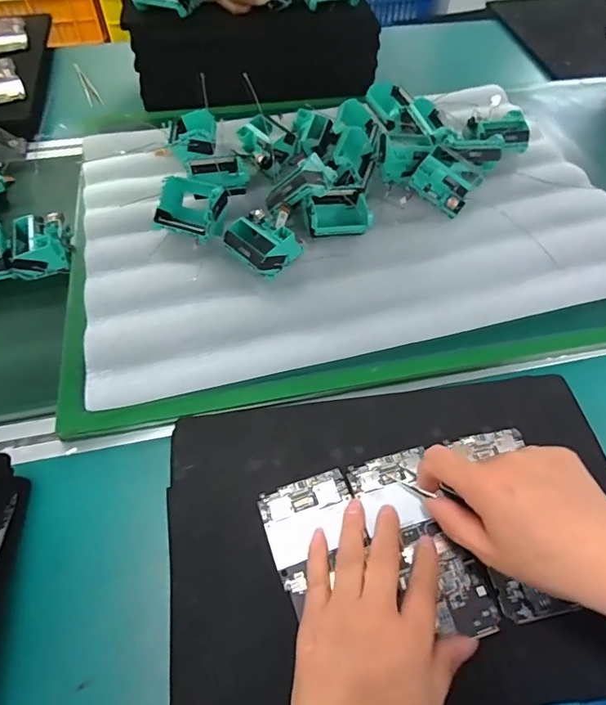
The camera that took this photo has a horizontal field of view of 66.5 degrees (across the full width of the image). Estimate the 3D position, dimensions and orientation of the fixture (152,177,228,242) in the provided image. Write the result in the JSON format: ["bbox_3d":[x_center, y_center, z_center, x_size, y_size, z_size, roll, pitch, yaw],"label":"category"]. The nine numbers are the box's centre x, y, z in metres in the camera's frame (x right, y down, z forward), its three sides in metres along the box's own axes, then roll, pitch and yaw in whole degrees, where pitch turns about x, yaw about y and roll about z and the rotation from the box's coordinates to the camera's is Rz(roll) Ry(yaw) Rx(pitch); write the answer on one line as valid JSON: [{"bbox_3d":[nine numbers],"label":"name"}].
[{"bbox_3d":[-0.119,-0.156,0.499,0.072,0.045,0.066,22,57,14],"label":"fixture"}]

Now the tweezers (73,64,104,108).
[{"bbox_3d":[-0.344,-0.424,0.733,0.019,0.009,0.132,-23,58,-17],"label":"tweezers"}]

